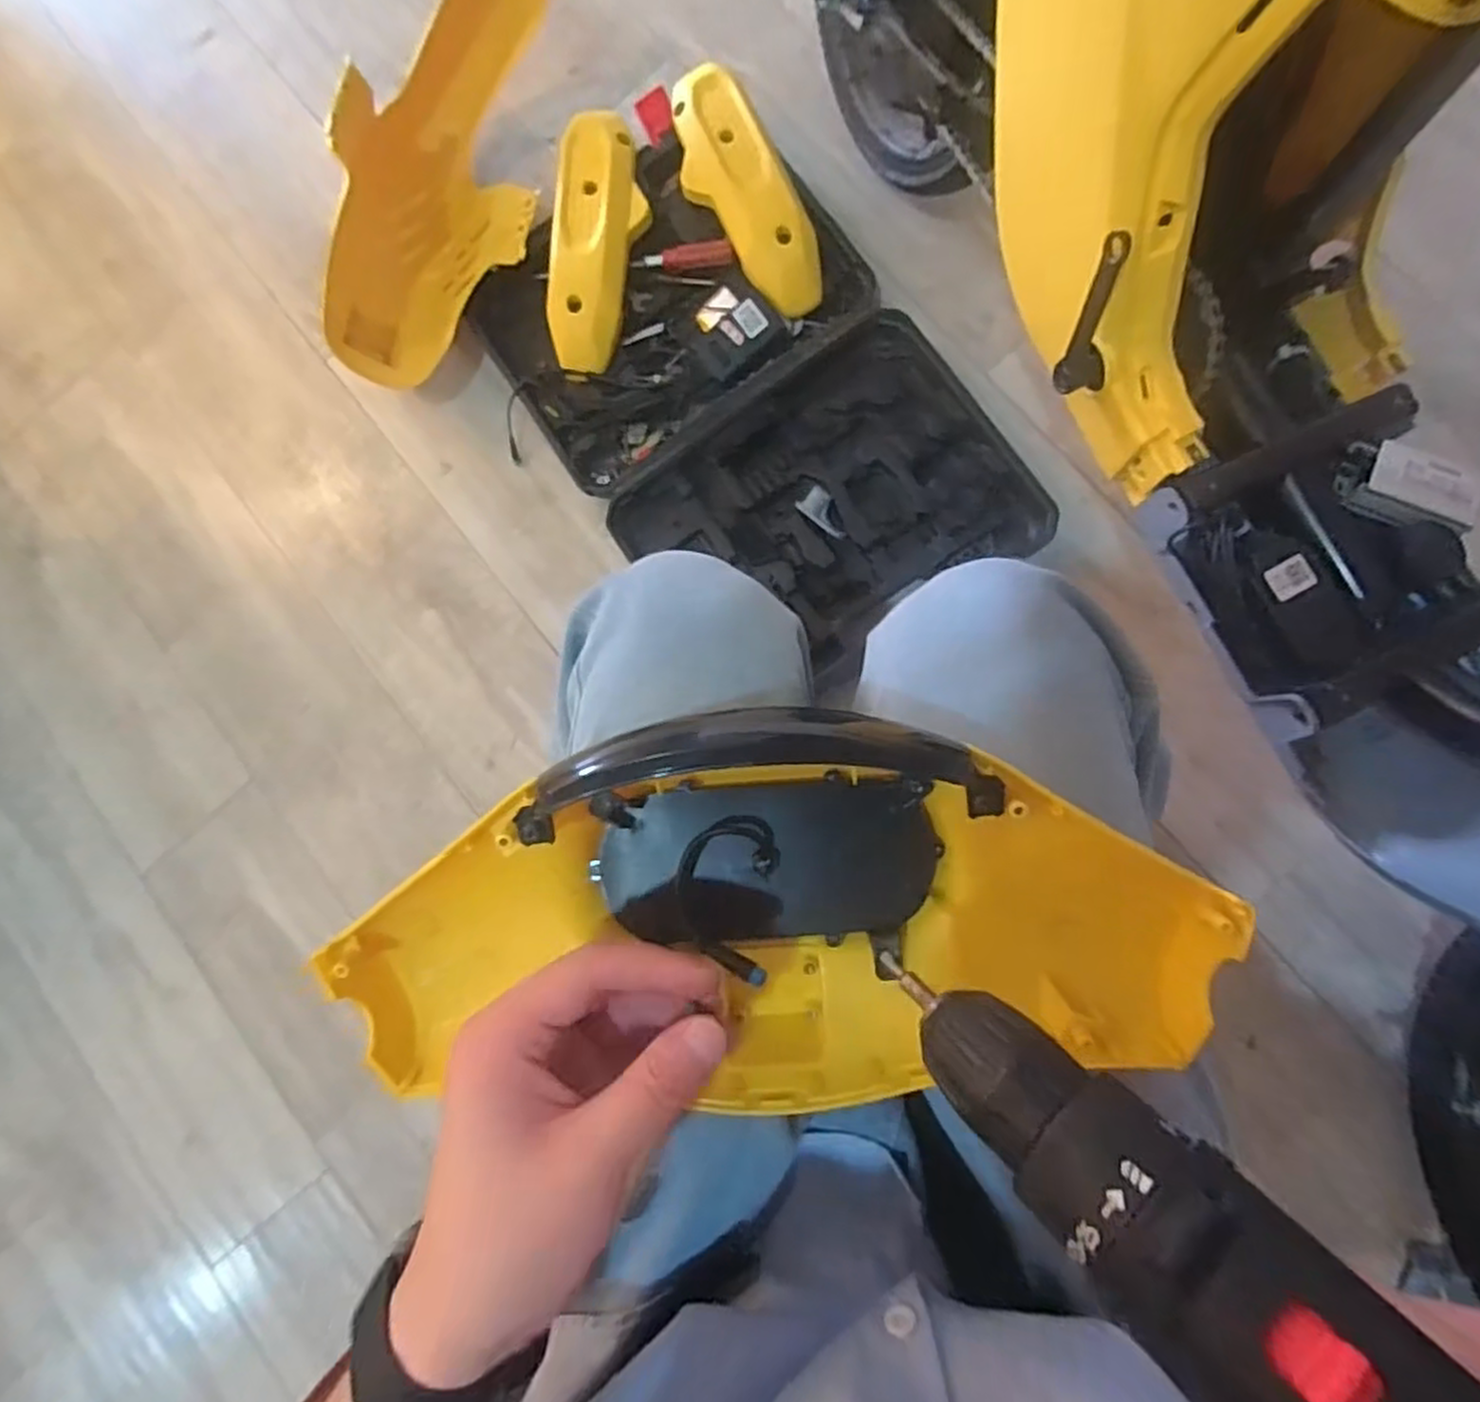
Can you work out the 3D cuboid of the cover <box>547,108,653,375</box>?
[{"bbox_3d":[-0.165,-0.541,0.894,0.107,0.071,0.298,4,86,6],"label":"cover"}]

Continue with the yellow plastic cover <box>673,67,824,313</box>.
[{"bbox_3d":[0.003,-0.587,0.865,0.110,0.055,0.298,-27,84,4],"label":"yellow plastic cover"}]

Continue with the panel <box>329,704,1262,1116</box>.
[{"bbox_3d":[0.011,0.090,0.329,0.370,0.067,0.164,-1,86,5],"label":"panel"}]

